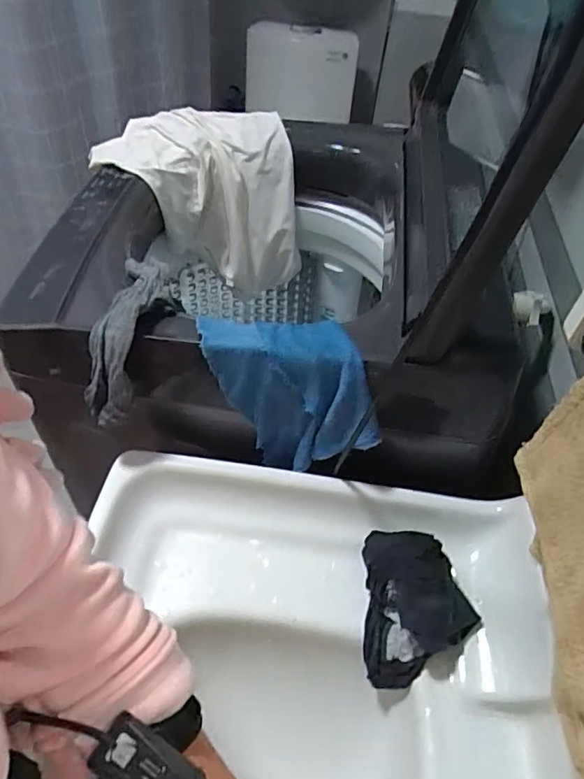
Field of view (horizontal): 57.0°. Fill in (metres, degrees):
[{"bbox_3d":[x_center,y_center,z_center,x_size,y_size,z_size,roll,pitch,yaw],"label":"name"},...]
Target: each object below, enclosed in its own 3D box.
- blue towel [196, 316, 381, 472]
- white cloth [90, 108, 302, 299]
[{"bbox_3d":[-0.006,0.008,0.581,0.200,0.159,0.089,13,49,6],"label":"blue towel"},{"bbox_3d":[-0.151,-0.304,0.906,0.309,0.228,0.177,-3,49,-7],"label":"white cloth"}]

